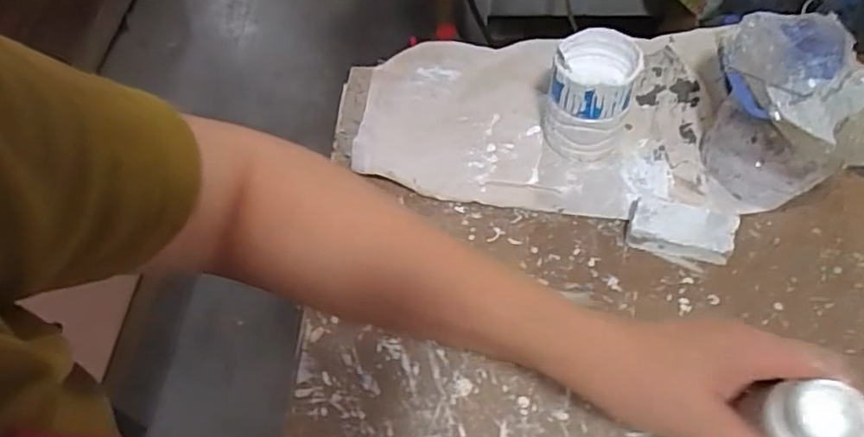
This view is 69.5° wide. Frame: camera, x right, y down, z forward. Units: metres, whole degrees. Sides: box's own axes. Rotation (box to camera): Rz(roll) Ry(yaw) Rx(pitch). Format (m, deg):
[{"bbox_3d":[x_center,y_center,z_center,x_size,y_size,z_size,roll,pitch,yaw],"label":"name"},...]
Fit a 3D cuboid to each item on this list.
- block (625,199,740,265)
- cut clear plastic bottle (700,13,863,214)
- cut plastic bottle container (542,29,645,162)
[{"bbox_3d":[0.183,0.009,0.460,0.072,0.025,0.033,12,57,11],"label":"block"},{"bbox_3d":[0.261,-0.080,0.455,0.092,0.122,0.096,-5,56,0],"label":"cut clear plastic bottle"},{"bbox_3d":[0.126,-0.097,0.500,0.067,0.082,0.069,14,58,12],"label":"cut plastic bottle container"}]

